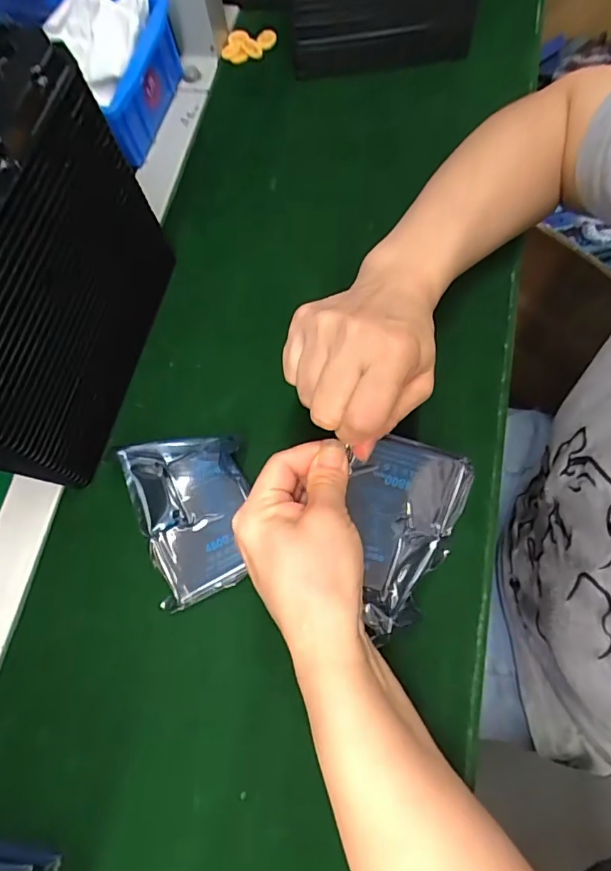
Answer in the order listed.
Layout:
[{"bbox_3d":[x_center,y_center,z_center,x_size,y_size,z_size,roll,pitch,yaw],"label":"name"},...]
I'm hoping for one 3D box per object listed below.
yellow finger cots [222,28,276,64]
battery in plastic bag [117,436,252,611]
[{"bbox_3d":[-0.058,-0.391,0.500,0.068,0.031,0.017,13,67,39],"label":"yellow finger cots"},{"bbox_3d":[-0.079,0.054,0.341,0.080,0.022,0.110,-13,70,0],"label":"battery in plastic bag"}]

